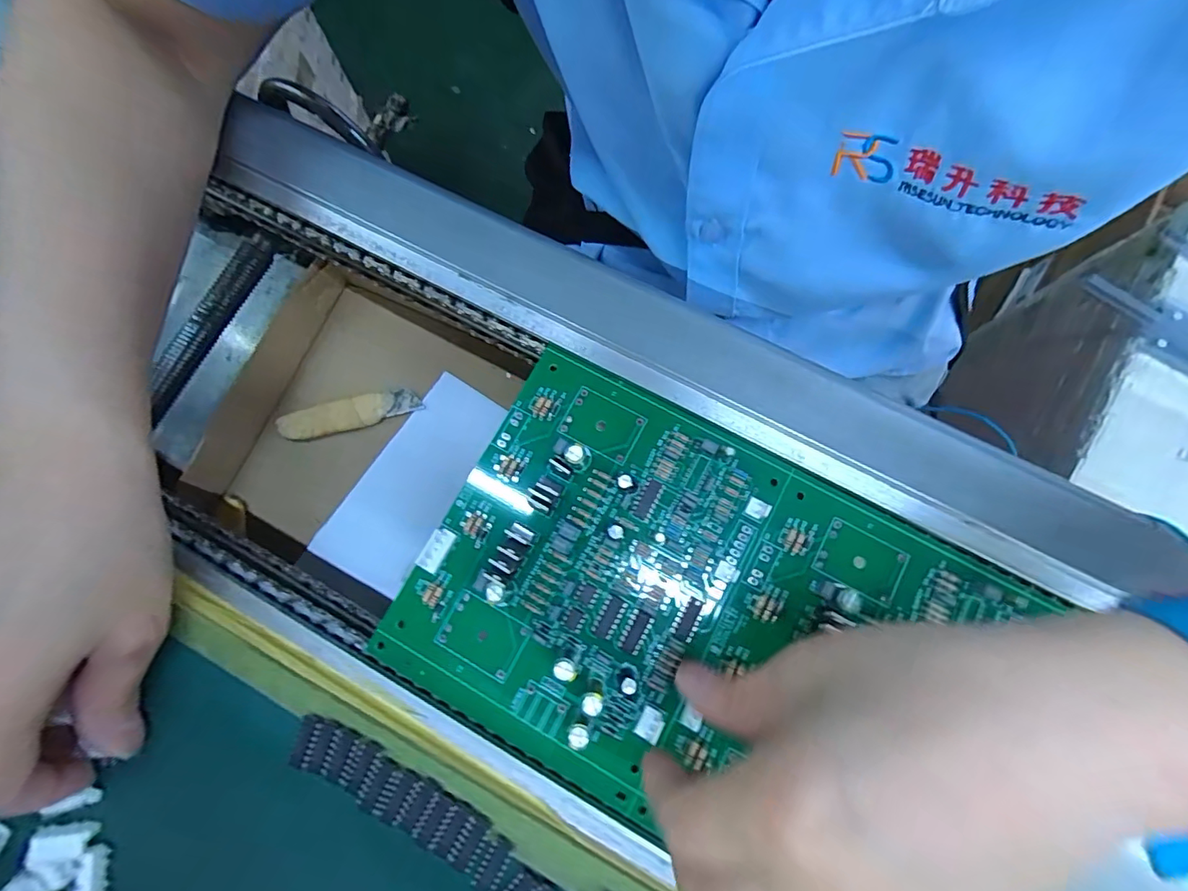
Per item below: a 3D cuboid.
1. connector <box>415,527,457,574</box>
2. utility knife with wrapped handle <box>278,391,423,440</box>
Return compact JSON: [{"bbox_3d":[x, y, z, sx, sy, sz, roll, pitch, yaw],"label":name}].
[{"bbox_3d":[-0.071,0.047,0.228,0.008,0.008,0.019,29,80,7],"label":"connector"},{"bbox_3d":[-0.168,-0.022,0.348,0.096,0.008,0.020,-13,78,-1],"label":"utility knife with wrapped handle"}]

